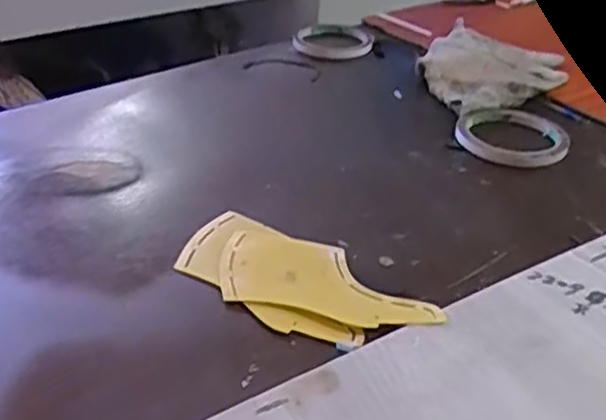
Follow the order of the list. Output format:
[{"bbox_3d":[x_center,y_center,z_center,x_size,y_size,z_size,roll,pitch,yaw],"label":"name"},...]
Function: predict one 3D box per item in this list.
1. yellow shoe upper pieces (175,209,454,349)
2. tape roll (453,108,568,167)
[{"bbox_3d":[-0.004,0.044,0.443,0.166,0.006,0.076,23,37,29],"label":"yellow shoe upper pieces"},{"bbox_3d":[0.182,-0.068,0.628,0.093,0.011,0.105,11,33,12],"label":"tape roll"}]

